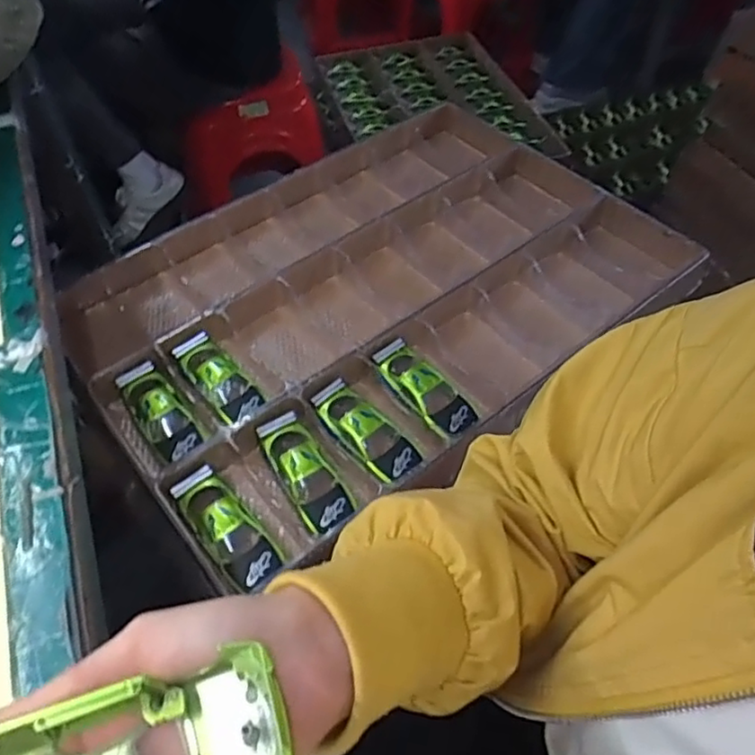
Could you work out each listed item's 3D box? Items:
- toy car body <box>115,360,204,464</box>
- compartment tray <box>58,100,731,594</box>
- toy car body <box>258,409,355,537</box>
[{"bbox_3d":[-0.224,0.042,0.682,0.046,0.041,0.122,-34,58,-22],"label":"toy car body"},{"bbox_3d":[-0.002,-0.102,0.778,0.633,0.080,0.461,-33,58,-22],"label":"compartment tray"},{"bbox_3d":[-0.069,0.093,0.632,0.054,0.038,0.127,-27,56,-18],"label":"toy car body"}]

